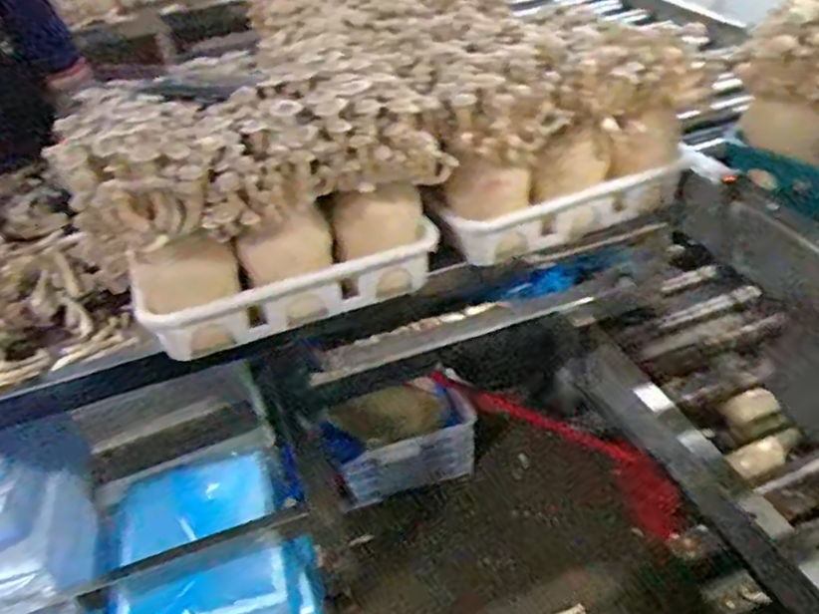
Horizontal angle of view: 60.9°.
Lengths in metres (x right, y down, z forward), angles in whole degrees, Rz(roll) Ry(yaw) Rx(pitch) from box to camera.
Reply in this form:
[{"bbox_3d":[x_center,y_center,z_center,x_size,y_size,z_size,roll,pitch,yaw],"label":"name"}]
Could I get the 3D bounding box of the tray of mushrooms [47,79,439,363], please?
[{"bbox_3d":[-0.242,-0.161,1.043,0.430,0.308,0.353,-19,41,-17],"label":"tray of mushrooms"}]

